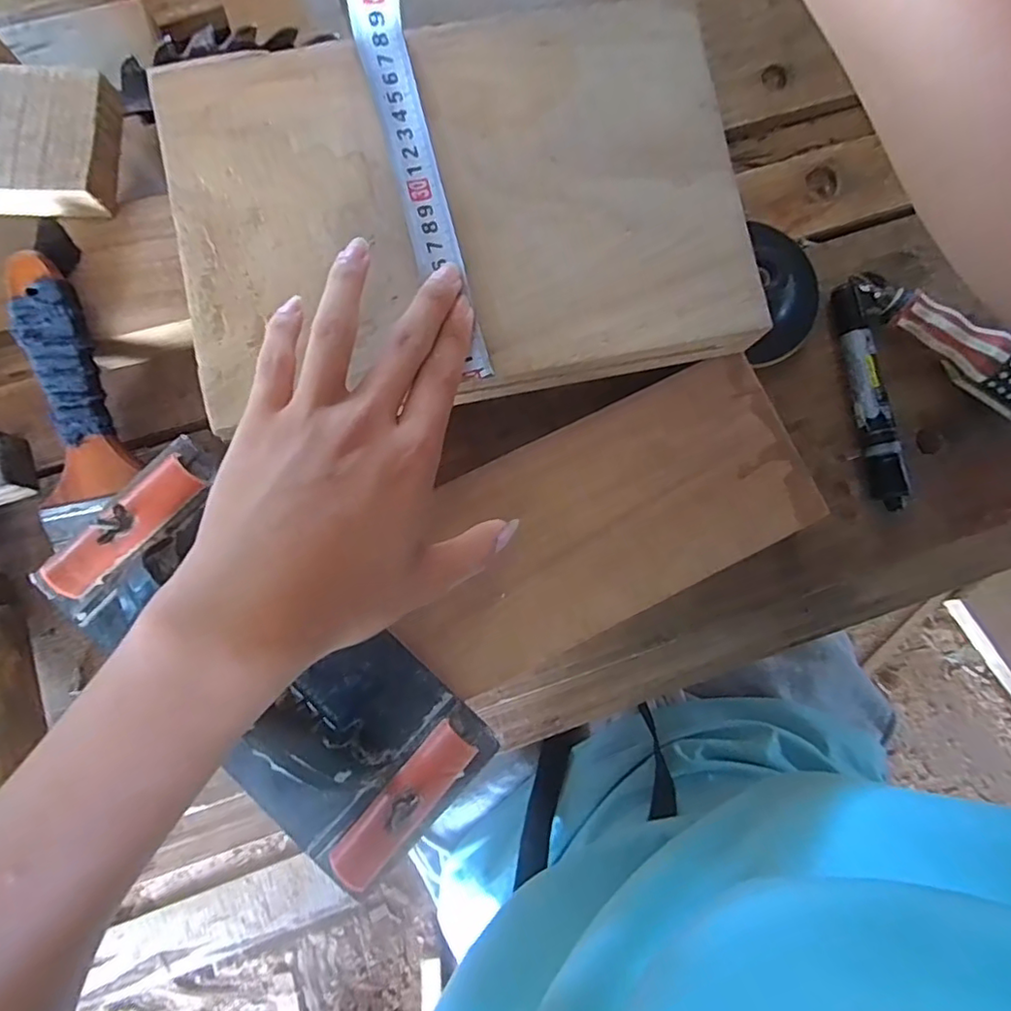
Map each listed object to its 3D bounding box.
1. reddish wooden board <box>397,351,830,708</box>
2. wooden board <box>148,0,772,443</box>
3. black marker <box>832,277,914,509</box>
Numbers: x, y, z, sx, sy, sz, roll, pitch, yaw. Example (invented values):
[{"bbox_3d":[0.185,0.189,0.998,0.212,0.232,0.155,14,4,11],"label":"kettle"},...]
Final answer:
[{"bbox_3d":[0.050,0.008,0.308,0.222,0.020,0.102,-26,86,-5],"label":"reddish wooden board"},{"bbox_3d":[-0.021,-0.148,0.290,0.271,0.028,0.190,-13,77,-3],"label":"wooden board"},{"bbox_3d":[0.216,-0.066,0.348,0.017,0.021,0.136,-7,85,-3],"label":"black marker"}]

